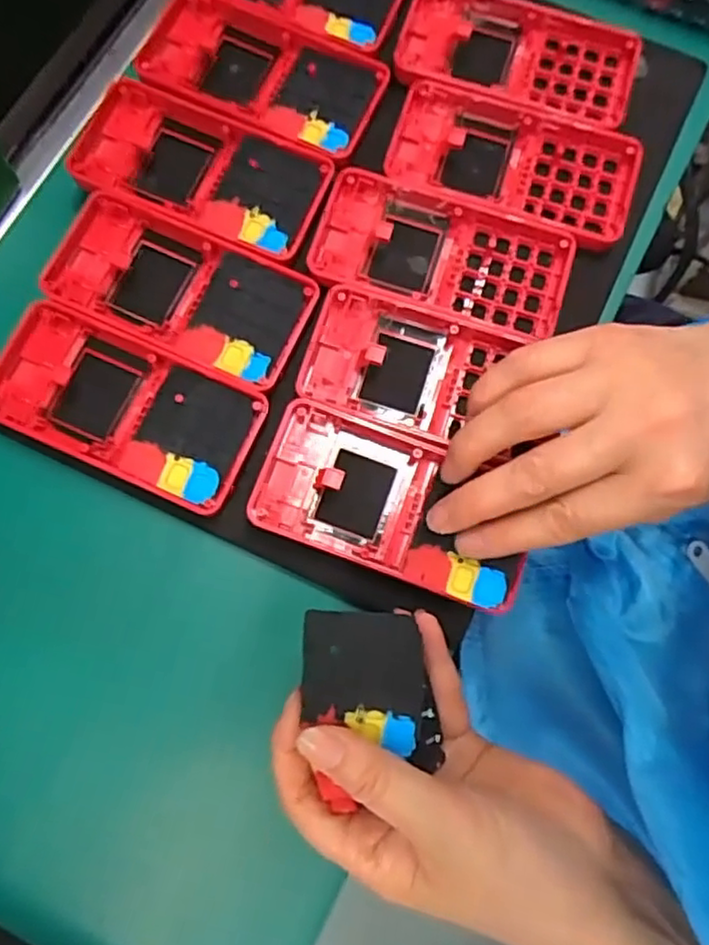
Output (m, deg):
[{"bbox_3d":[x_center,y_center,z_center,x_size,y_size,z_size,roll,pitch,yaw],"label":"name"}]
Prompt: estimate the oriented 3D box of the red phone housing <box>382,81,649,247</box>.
[{"bbox_3d":[0.080,-0.158,0.347,0.124,0.018,0.066,19,77,4],"label":"red phone housing"}]

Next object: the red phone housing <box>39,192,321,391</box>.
[{"bbox_3d":[-0.086,-0.088,0.327,0.126,0.013,0.062,22,77,5],"label":"red phone housing"}]

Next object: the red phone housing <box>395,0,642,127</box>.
[{"bbox_3d":[0.086,-0.220,0.359,0.124,0.018,0.066,16,77,3],"label":"red phone housing"}]

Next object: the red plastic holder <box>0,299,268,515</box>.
[{"bbox_3d":[-0.108,-0.030,0.318,0.126,0.021,0.059,24,77,5],"label":"red plastic holder"}]

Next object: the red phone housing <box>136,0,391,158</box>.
[{"bbox_3d":[-0.050,-0.206,0.354,0.125,0.018,0.063,23,77,5],"label":"red phone housing"}]

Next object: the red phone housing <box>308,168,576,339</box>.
[{"bbox_3d":[0.042,-0.105,0.335,0.124,0.019,0.061,17,77,3],"label":"red phone housing"}]

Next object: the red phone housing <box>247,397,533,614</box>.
[{"bbox_3d":[0.017,0.013,0.303,0.119,0.013,0.061,19,77,4],"label":"red phone housing"}]

